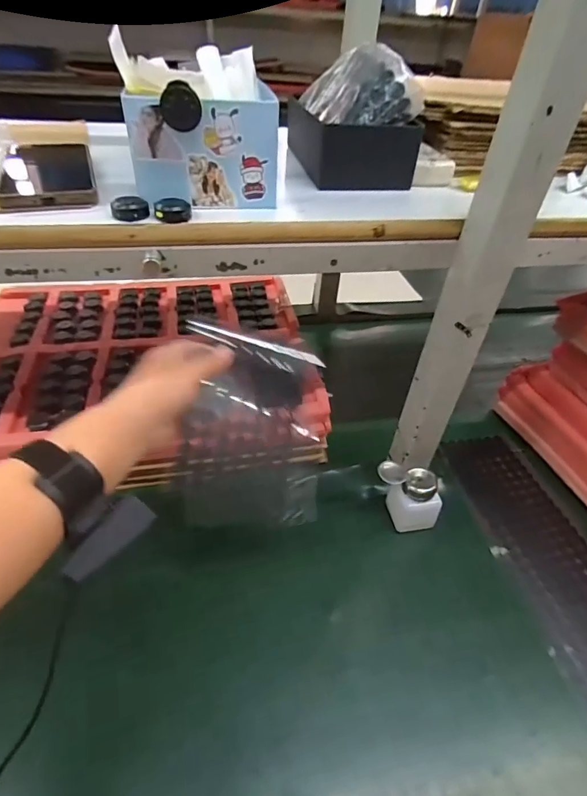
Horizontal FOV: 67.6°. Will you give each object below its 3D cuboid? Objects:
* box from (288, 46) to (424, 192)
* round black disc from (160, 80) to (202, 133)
[{"bbox_3d":[0.064,-0.307,0.480,0.096,0.108,0.162,-5,43,-13],"label":"box"},{"bbox_3d":[-0.083,-0.214,0.322,0.028,0.029,0.010,-3,43,-11],"label":"round black disc"}]

